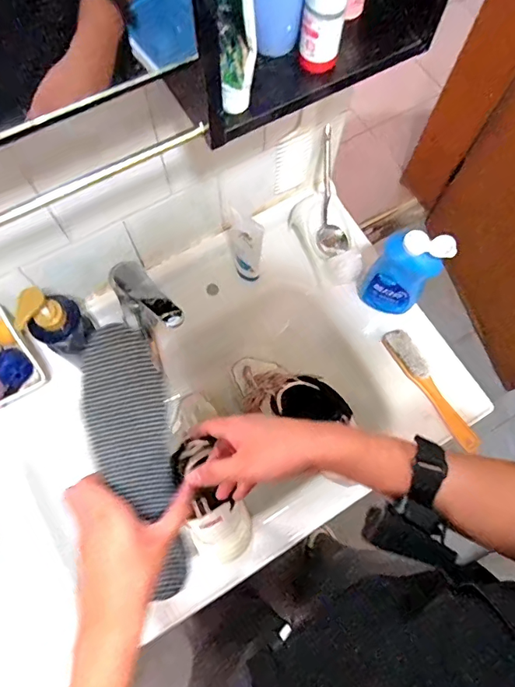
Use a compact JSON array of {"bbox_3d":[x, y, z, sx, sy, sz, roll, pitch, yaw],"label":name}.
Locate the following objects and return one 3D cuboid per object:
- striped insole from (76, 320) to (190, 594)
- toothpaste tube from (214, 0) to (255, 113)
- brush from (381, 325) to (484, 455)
[{"bbox_3d":[-0.122,0.112,0.467,0.085,0.030,0.257,-16,85,-7],"label":"striped insole"},{"bbox_3d":[-0.017,-0.243,0.348,0.027,0.163,0.033,-4,71,-3],"label":"toothpaste tube"},{"bbox_3d":[0.272,0.073,0.733,0.034,0.033,0.218,-30,74,-11],"label":"brush"}]

